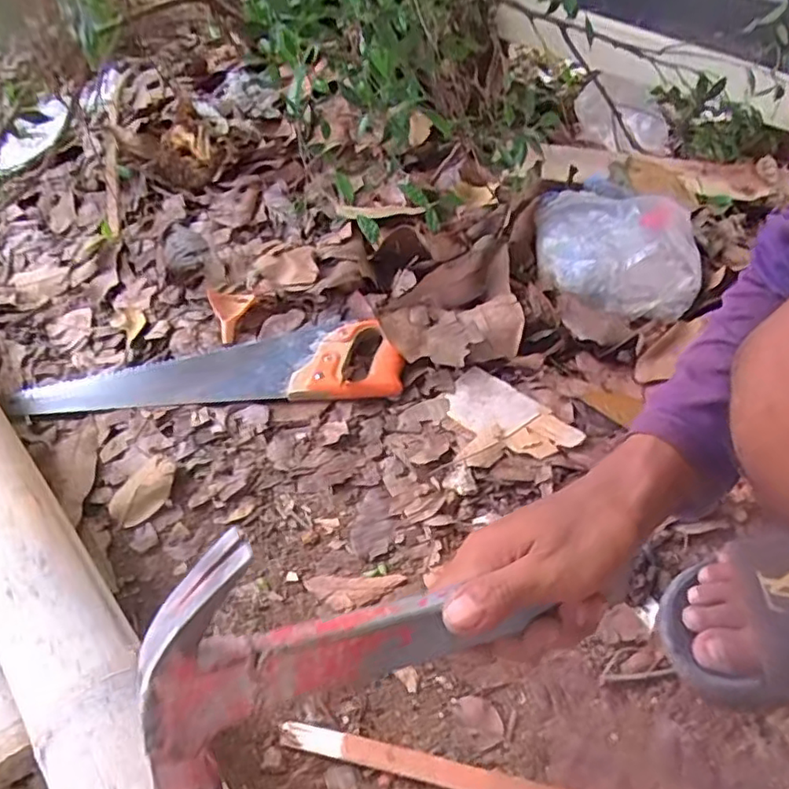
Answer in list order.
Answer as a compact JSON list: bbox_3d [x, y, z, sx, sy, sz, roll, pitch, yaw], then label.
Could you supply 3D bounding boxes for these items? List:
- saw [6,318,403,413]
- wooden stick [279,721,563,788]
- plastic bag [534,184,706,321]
[{"bbox_3d":[-0.226,-0.031,0.745,0.463,0.042,0.108,-4,47,1],"label":"saw"},{"bbox_3d":[0.067,0.277,0.445,0.306,0.006,0.019,8,48,12],"label":"wooden stick"},{"bbox_3d":[0.273,-0.178,0.776,0.191,0.081,0.173,6,50,12],"label":"plastic bag"}]

